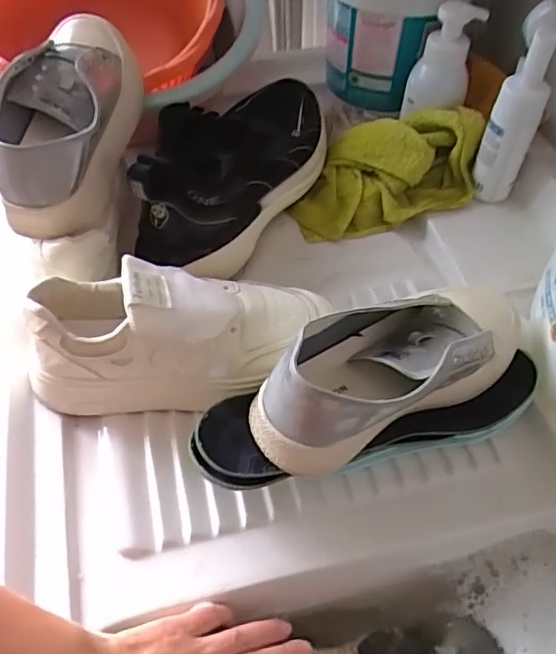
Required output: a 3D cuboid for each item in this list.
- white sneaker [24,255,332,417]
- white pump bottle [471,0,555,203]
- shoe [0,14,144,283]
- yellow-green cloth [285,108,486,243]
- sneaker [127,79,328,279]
[{"bbox_3d":[-0.084,0.003,0.474,0.237,0.113,0.090,-8,53,-7],"label":"white sneaker"},{"bbox_3d":[0.240,-0.215,0.588,0.047,0.189,0.040,21,55,15],"label":"white pump bottle"},{"bbox_3d":[-0.189,-0.181,0.529,0.098,0.121,0.269,0,66,-1],"label":"shoe"},{"bbox_3d":[0.114,-0.183,0.656,0.205,0.086,0.127,-12,53,-10],"label":"yellow-green cloth"},{"bbox_3d":[-0.043,-0.187,0.613,0.123,0.112,0.298,27,56,18],"label":"sneaker"}]

